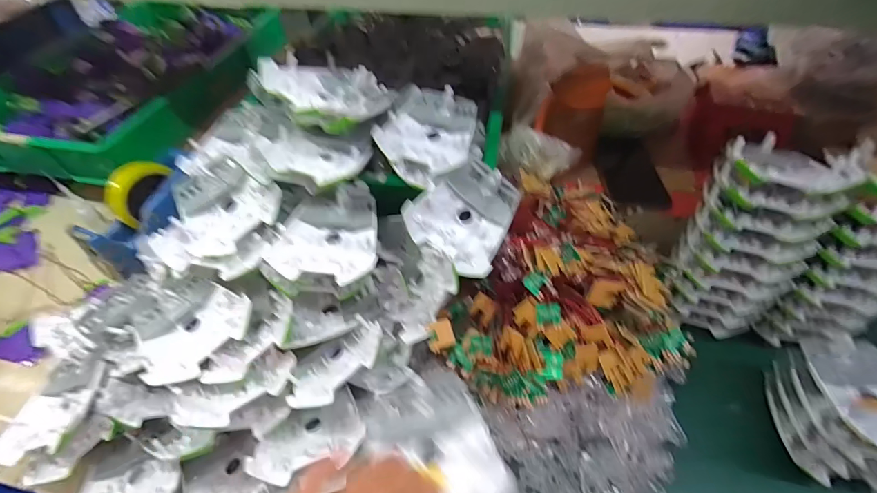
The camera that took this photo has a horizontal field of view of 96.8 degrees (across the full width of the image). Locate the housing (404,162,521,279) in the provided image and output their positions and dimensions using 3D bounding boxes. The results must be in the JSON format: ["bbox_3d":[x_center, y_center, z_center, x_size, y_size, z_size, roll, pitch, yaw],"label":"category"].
[{"bbox_3d":[0.027,-0.036,0.407,0.092,0.047,0.103,23,55,19],"label":"housing"}]

